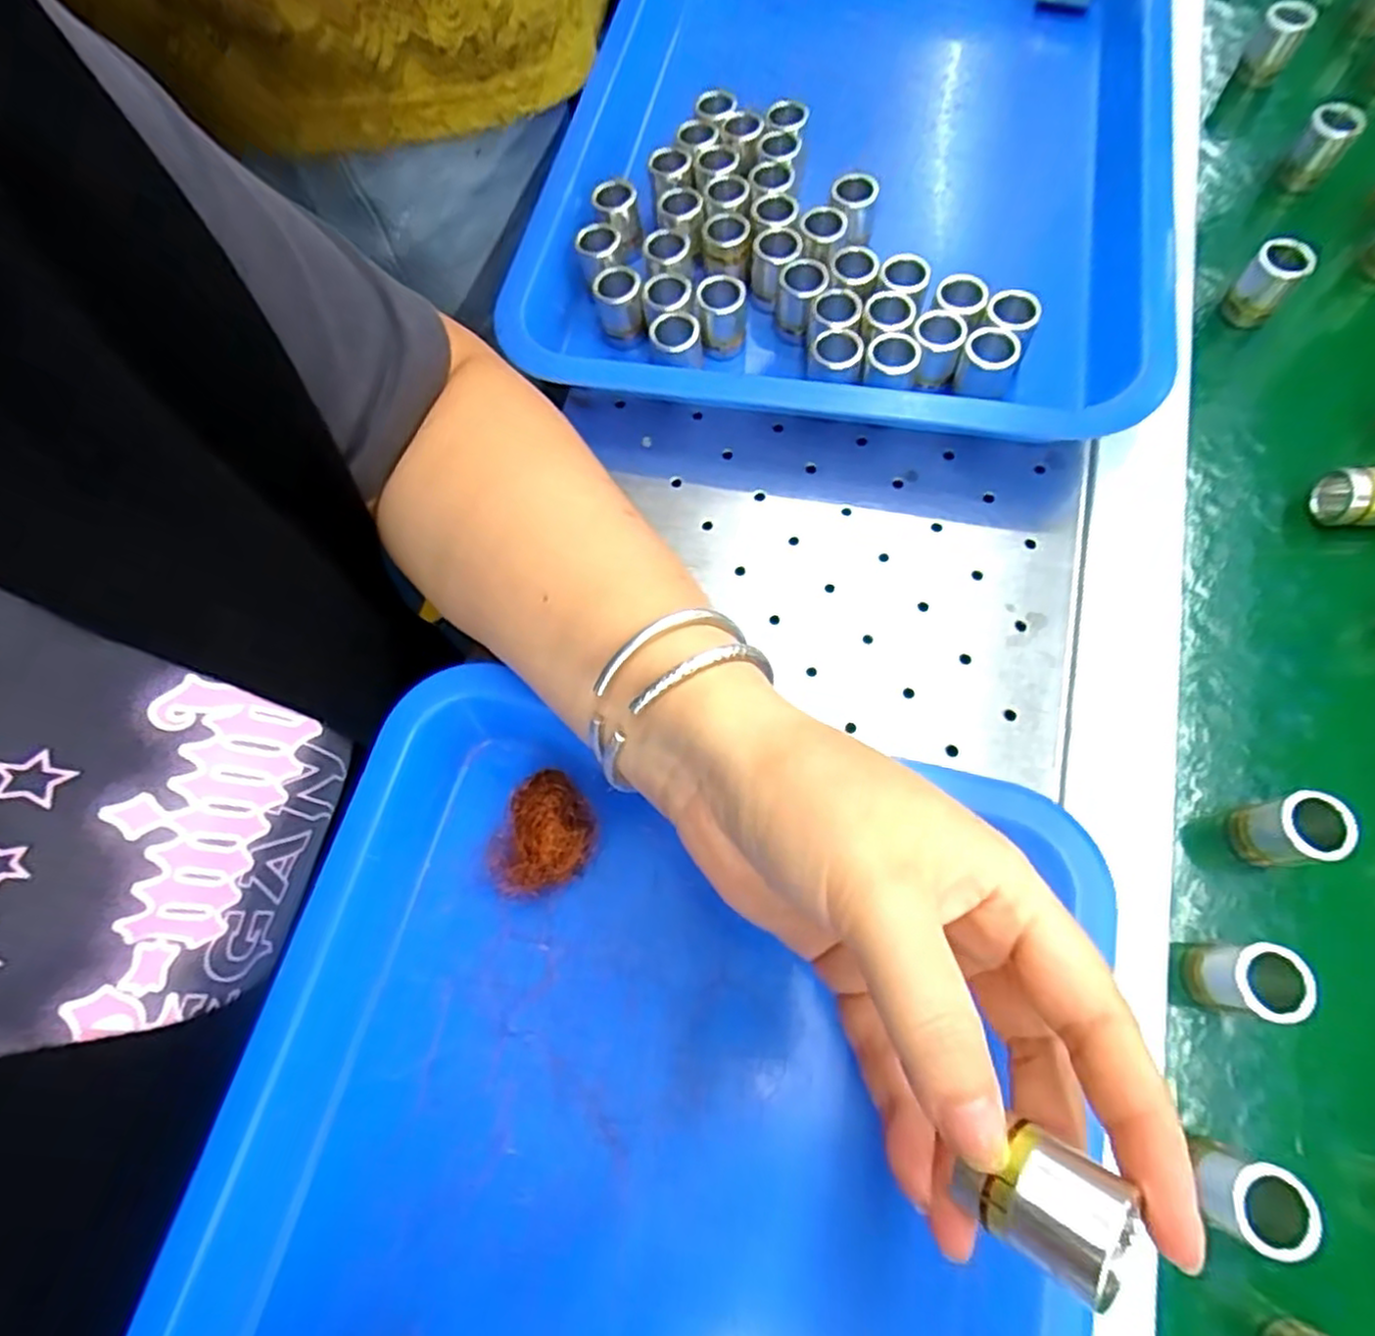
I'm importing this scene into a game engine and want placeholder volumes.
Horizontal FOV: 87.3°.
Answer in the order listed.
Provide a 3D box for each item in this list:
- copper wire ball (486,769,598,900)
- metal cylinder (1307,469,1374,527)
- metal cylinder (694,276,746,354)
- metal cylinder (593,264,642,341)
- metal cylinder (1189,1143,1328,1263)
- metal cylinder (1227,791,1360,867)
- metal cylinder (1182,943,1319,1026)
[{"bbox_3d":[-0.056,0.061,0.267,0.042,0.016,0.039,-1,70,2],"label":"copper wire ball"},{"bbox_3d":[0.280,-0.070,0.298,0.031,0.027,0.020,0,70,2],"label":"metal cylinder"},{"bbox_3d":[0.016,-0.167,0.341,0.022,0.027,0.019,0,70,2],"label":"metal cylinder"},{"bbox_3d":[-0.033,-0.175,0.347,0.020,0.026,0.019,-1,70,2],"label":"metal cylinder"},{"bbox_3d":[0.167,0.159,0.217,0.021,0.033,0.022,-1,70,2],"label":"metal cylinder"},{"bbox_3d":[0.212,0.058,0.253,0.019,0.033,0.022,-9,70,-1],"label":"metal cylinder"},{"bbox_3d":[0.183,0.103,0.237,0.021,0.033,0.022,-1,70,2],"label":"metal cylinder"}]

